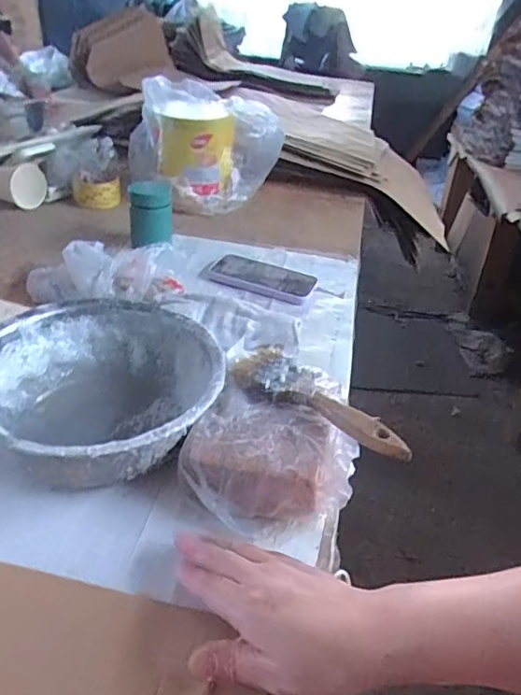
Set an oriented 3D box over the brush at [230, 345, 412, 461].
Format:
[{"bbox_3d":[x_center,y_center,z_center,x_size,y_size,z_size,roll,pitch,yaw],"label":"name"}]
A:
[{"bbox_3d":[0.046,0.046,0.447,0.174,0.015,0.050,30,57,36],"label":"brush"}]

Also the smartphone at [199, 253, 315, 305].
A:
[{"bbox_3d":[-0.005,-0.104,0.781,0.161,0.011,0.083,17,37,16],"label":"smartphone"}]

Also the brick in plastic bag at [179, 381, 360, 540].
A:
[{"bbox_3d":[0.008,0.094,0.442,0.133,0.060,0.104,15,36,13],"label":"brick in plastic bag"}]

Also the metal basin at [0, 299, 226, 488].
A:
[{"bbox_3d":[-0.146,0.042,0.484,0.207,0.079,0.215,4,35,-3],"label":"metal basin"}]

